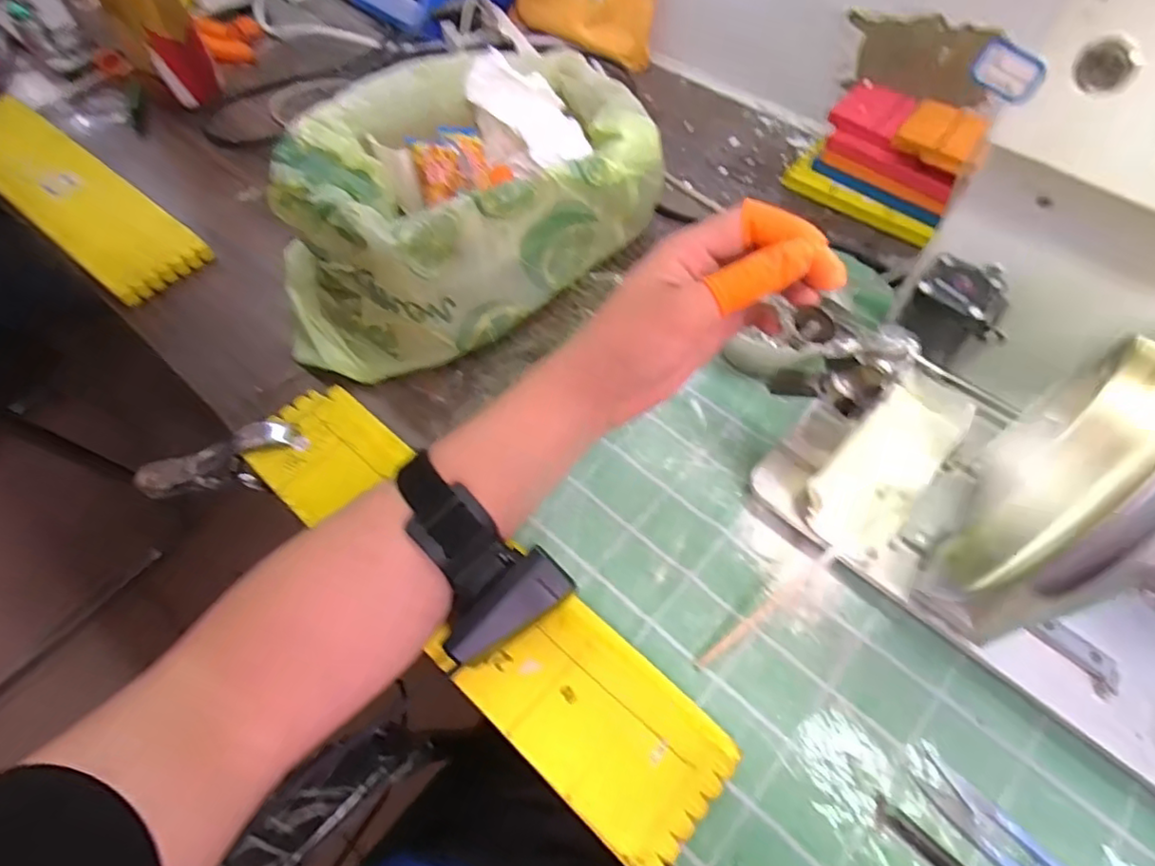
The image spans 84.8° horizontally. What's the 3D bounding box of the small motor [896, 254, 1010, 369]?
[{"bbox_3d":[0.235,-0.074,0.389,0.054,0.045,0.051,37,64,21],"label":"small motor"}]

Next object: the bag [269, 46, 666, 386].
[{"bbox_3d":[-0.085,-0.174,0.484,0.305,0.123,0.162,-38,65,-21],"label":"bag"}]

